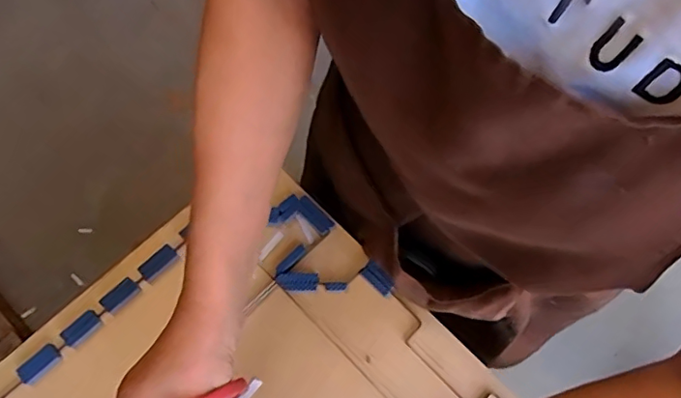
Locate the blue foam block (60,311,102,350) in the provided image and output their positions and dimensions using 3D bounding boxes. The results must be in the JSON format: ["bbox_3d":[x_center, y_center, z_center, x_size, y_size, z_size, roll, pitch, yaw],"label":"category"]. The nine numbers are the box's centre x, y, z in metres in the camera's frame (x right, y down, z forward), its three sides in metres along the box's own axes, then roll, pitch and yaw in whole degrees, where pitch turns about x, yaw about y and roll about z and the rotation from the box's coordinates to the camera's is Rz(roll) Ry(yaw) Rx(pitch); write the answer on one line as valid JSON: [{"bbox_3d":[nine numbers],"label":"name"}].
[{"bbox_3d":[-0.251,0.126,0.527,0.020,0.005,0.037,43,76,13],"label":"blue foam block"}]

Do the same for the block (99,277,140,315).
[{"bbox_3d":[-0.217,0.094,0.533,0.036,0.010,0.020,-43,76,-14],"label":"block"}]

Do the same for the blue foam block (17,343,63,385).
[{"bbox_3d":[-0.285,0.157,0.515,0.038,0.007,0.020,-42,76,-13],"label":"blue foam block"}]

